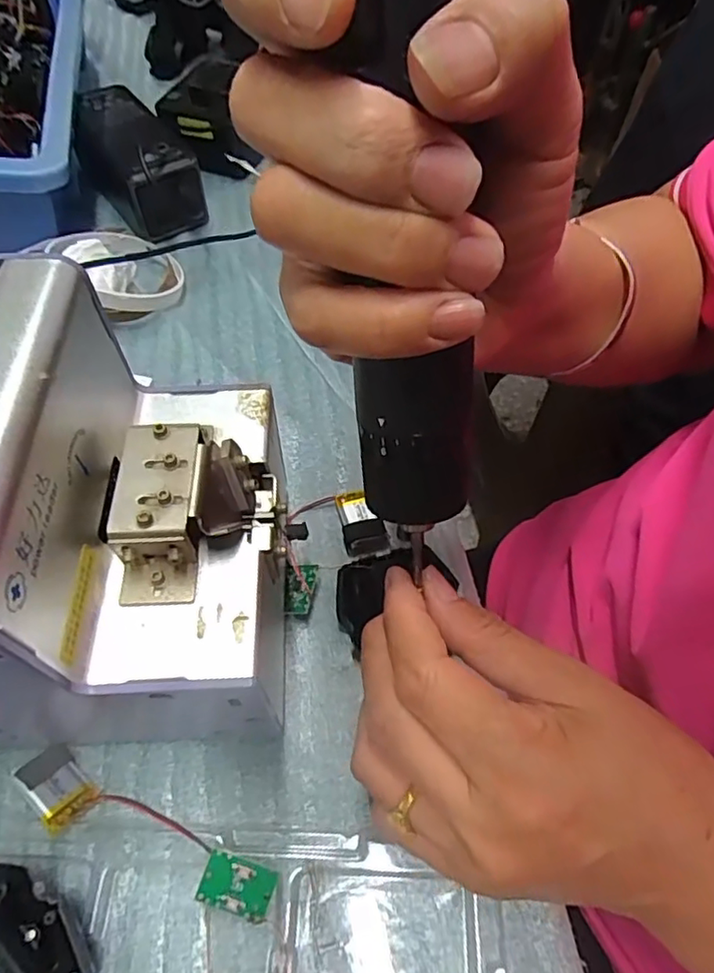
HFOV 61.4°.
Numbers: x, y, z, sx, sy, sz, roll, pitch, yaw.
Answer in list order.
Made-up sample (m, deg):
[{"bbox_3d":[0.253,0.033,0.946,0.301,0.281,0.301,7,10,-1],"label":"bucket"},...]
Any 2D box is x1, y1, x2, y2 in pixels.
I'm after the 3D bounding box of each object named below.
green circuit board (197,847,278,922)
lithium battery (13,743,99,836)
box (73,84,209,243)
[{"bbox_3d":[-0.043,0.143,0.215,0.026,0.004,0.017,22,73,0],"label":"green circuit board"},{"bbox_3d":[-0.118,0.117,0.236,0.031,0.004,0.020,39,38,21],"label":"lithium battery"},{"bbox_3d":[-0.161,-0.232,0.435,0.060,0.050,0.137,-29,61,-17],"label":"box"}]

